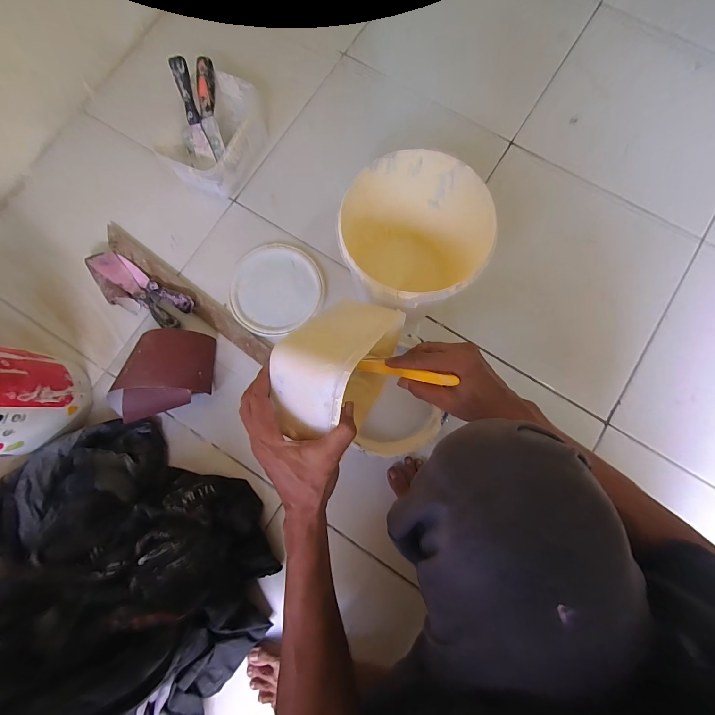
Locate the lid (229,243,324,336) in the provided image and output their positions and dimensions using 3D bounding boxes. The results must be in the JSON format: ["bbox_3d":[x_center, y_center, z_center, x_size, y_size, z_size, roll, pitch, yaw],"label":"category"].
[{"bbox_3d":[-0.157,-0.134,0.631,0.170,0.014,0.175,0,81,2],"label":"lid"}]

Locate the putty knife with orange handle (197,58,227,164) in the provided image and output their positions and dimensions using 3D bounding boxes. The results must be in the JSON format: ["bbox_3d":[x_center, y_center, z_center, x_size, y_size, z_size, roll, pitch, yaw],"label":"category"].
[{"bbox_3d":[-0.274,-0.459,0.621,0.032,0.025,0.161,-3,105,1],"label":"putty knife with orange handle"}]

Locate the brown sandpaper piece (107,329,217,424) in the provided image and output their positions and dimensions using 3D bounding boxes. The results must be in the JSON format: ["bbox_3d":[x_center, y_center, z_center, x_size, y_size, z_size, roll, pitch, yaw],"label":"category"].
[{"bbox_3d":[-0.339,0.030,0.570,0.156,0.086,0.154,-1,81,2],"label":"brown sandpaper piece"}]

